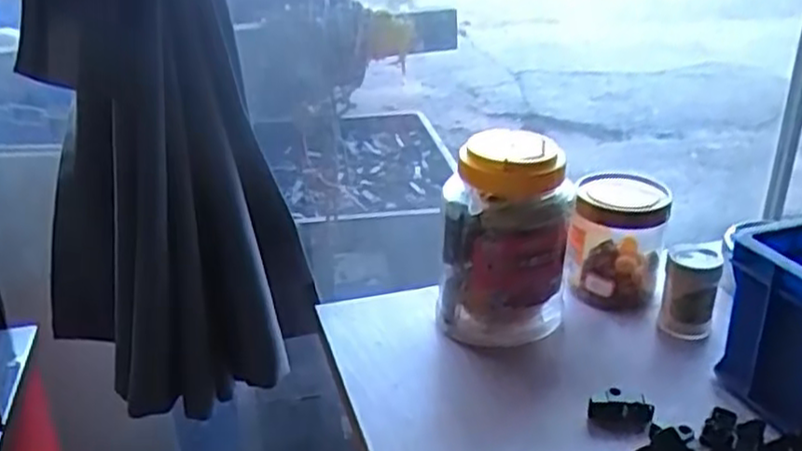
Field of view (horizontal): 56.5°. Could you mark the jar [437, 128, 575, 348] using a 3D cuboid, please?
[{"bbox_3d":[0.090,0.014,0.636,0.092,0.173,0.084,-1,25,0],"label":"jar"}]

